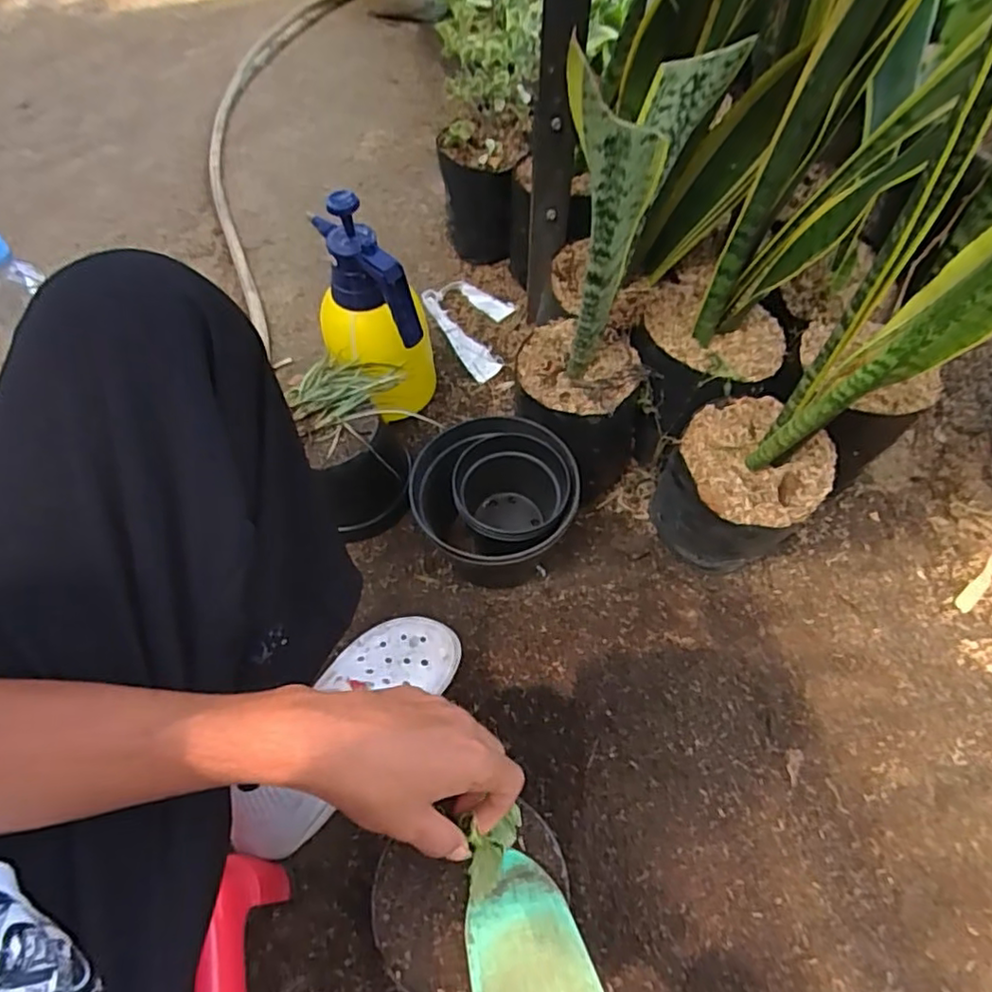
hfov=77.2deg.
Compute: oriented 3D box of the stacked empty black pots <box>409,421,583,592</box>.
[{"bbox_3d":[0.006,0.018,0.709,0.161,0.141,0.165,-20,60,-9],"label":"stacked empty black pots"}]

